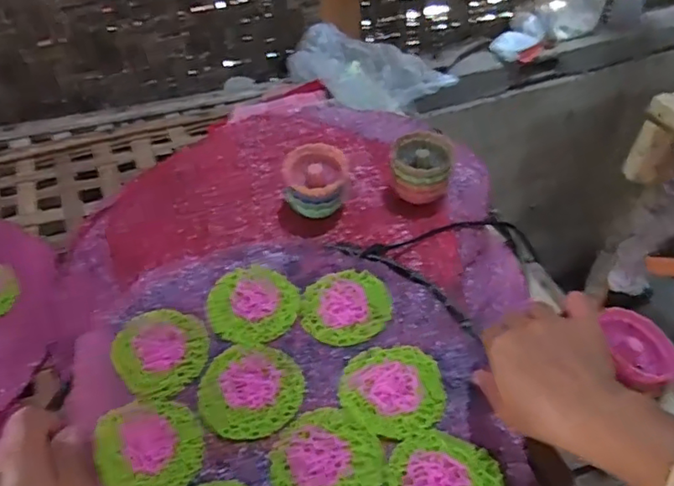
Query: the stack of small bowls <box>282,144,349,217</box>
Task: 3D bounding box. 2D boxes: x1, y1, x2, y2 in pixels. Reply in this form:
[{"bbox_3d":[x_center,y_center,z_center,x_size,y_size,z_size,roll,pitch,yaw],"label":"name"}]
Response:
[{"bbox_3d":[-0.021,-0.062,0.577,0.062,0.051,0.054,0,45,-2],"label":"stack of small bowls"}]

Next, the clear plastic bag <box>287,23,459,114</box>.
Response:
[{"bbox_3d":[0.036,-0.216,0.759,0.215,0.066,0.120,26,50,22],"label":"clear plastic bag"}]

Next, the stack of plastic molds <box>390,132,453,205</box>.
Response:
[{"bbox_3d":[0.085,-0.073,0.585,0.060,0.059,0.051,10,46,8],"label":"stack of plastic molds"}]

